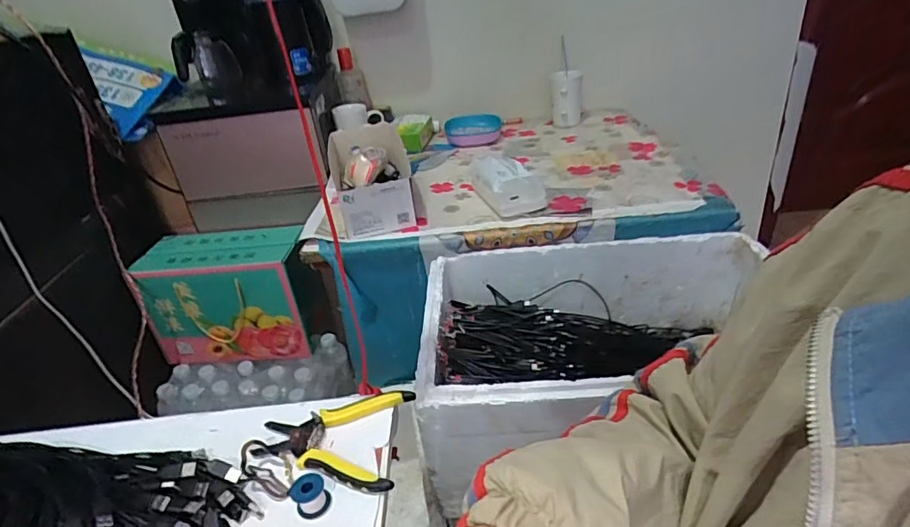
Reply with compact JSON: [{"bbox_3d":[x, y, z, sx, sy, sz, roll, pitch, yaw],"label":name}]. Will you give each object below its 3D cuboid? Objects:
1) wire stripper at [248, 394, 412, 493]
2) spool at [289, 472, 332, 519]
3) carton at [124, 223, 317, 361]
[{"bbox_3d":[-0.129,0.179,0.537,0.154,0.021,0.113,-1,31,9],"label":"wire stripper"},{"bbox_3d":[-0.132,0.211,0.477,0.030,0.027,0.031,-5,31,3],"label":"spool"},{"bbox_3d":[-0.476,0.068,1.141,0.329,0.237,0.158,-5,31,2],"label":"carton"}]

